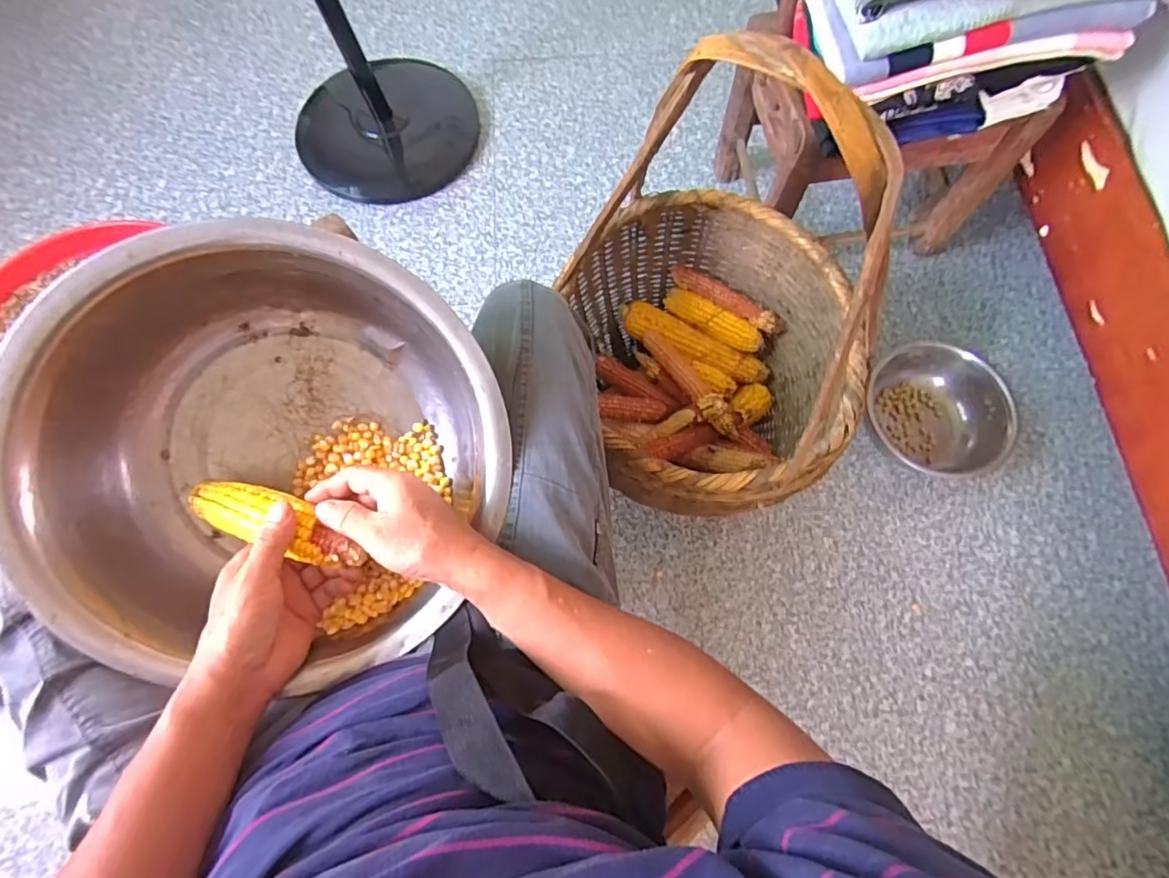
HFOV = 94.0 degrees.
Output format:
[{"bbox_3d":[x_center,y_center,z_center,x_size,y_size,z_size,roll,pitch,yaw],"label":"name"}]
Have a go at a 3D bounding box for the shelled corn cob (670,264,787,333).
[{"bbox_3d":[0.216,-0.210,0.824,0.183,0.030,0.029,29,73,8],"label":"shelled corn cob"}]

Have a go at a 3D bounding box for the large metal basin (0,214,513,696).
[{"bbox_3d":[-0.247,0.005,0.459,0.339,0.140,0.339,-19,98,-13],"label":"large metal basin"}]

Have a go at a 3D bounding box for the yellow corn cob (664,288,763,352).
[{"bbox_3d":[0.195,-0.181,0.840,0.161,0.045,0.040,30,75,9],"label":"yellow corn cob"}]

